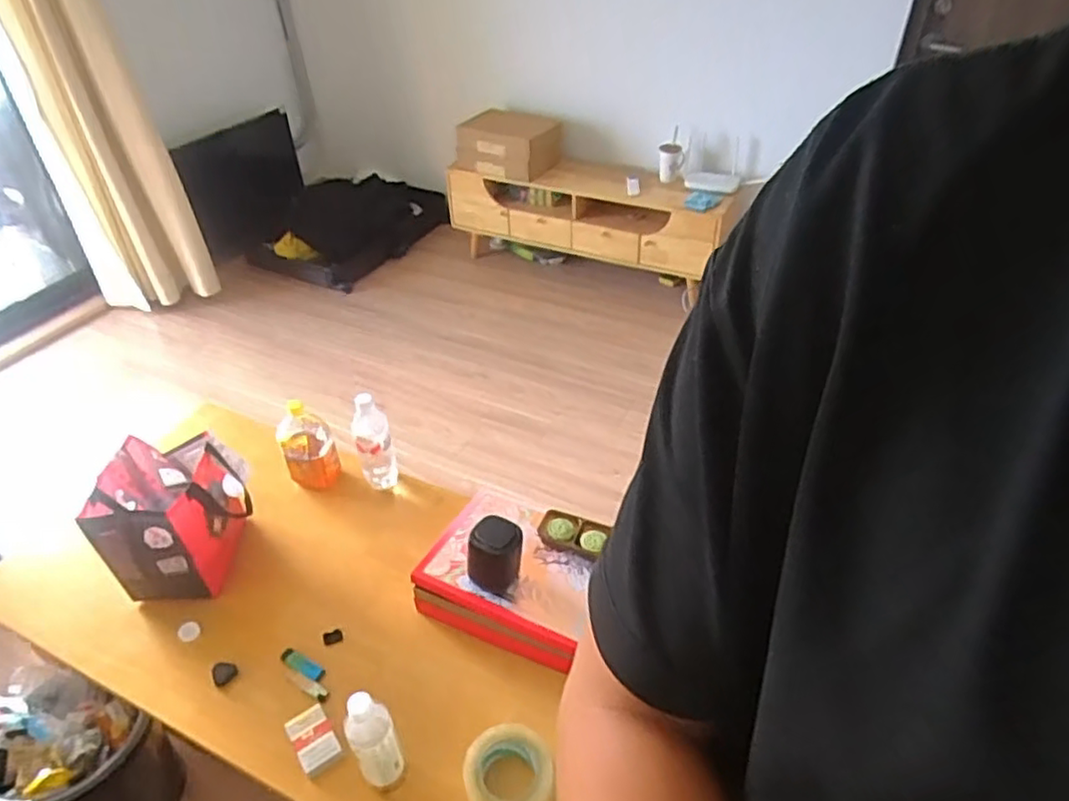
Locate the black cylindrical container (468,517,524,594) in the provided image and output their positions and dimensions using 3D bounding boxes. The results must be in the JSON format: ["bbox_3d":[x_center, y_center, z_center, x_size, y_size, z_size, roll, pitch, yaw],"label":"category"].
[{"bbox_3d":[-0.064,0.259,1.103,0.085,0.113,0.084,-1,40,1],"label":"black cylindrical container"}]

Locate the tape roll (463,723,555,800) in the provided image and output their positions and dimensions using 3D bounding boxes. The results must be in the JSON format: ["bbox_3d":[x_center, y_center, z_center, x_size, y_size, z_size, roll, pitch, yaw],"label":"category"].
[{"bbox_3d":[-0.037,0.531,0.943,0.119,0.051,0.127,-1,40,1],"label":"tape roll"}]

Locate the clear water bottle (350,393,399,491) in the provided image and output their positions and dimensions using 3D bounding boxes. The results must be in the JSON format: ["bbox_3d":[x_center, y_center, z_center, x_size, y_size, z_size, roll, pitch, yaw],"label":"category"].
[{"bbox_3d":[-0.325,0.083,1.354,0.073,0.230,0.059,-11,41,-11],"label":"clear water bottle"}]

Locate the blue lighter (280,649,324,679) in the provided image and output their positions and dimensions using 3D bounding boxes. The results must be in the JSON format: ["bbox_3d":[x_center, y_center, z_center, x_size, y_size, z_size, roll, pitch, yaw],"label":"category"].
[{"bbox_3d":[-0.383,0.436,1.103,0.093,0.014,0.024,22,45,25],"label":"blue lighter"}]

